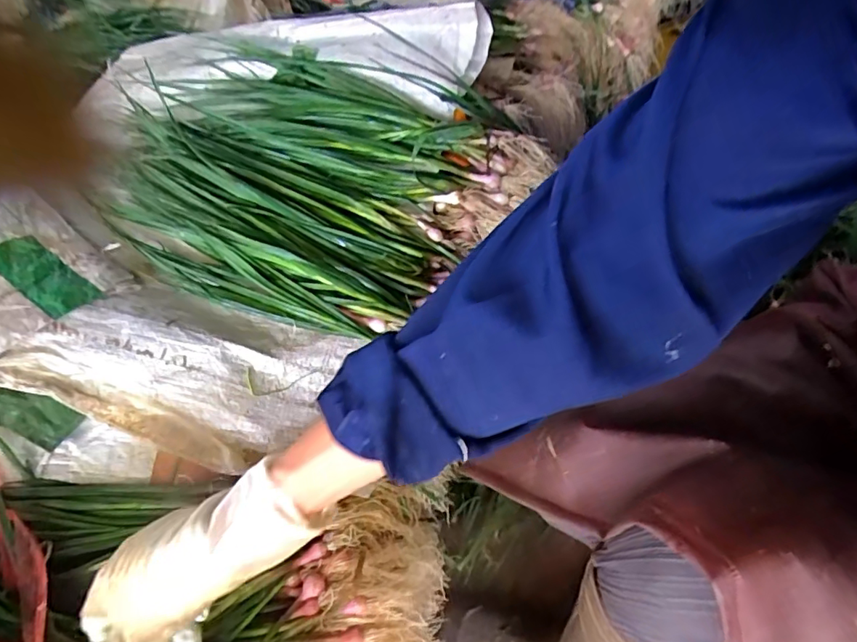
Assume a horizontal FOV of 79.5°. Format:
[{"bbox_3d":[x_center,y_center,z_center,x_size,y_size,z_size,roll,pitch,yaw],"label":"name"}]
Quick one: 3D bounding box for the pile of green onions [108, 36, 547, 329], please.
[{"bbox_3d":[-0.130,-0.168,0.607,0.524,0.072,0.357,13,70,4],"label":"pile of green onions"}]

